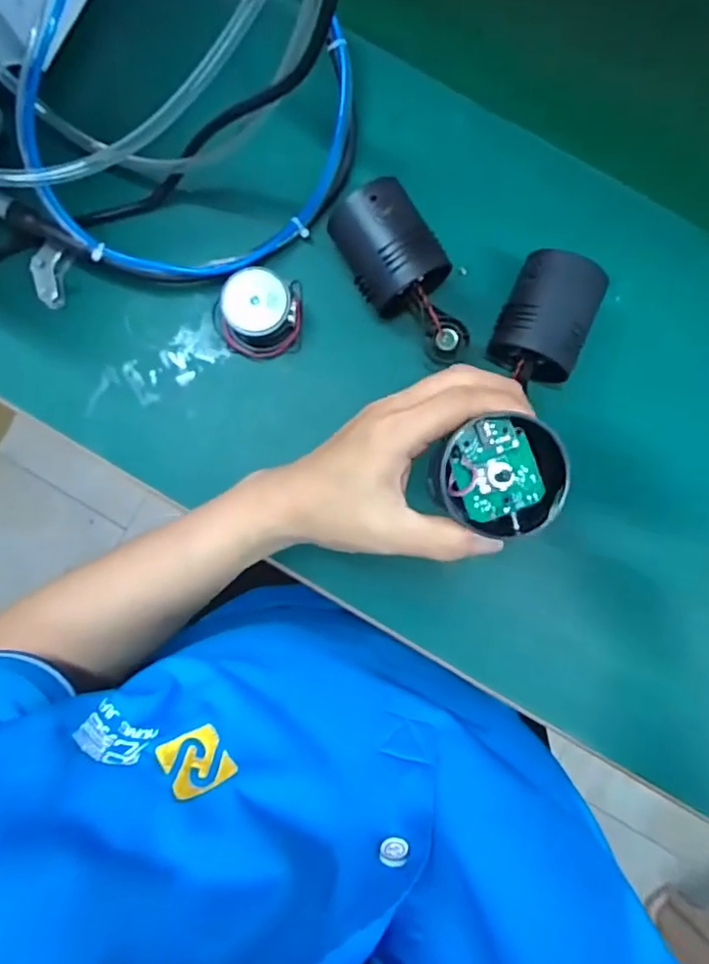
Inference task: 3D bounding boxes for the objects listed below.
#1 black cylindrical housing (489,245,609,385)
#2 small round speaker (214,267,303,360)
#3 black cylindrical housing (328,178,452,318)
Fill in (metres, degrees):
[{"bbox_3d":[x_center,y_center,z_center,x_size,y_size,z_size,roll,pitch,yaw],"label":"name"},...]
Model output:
[{"bbox_3d":[0.122,-0.104,0.404,0.055,0.049,0.078,22,86,2],"label":"black cylindrical housing"},{"bbox_3d":[-0.064,-0.111,0.404,0.056,0.035,0.049,2,85,0],"label":"small round speaker"},{"bbox_3d":[0.020,-0.147,0.395,0.054,0.059,0.066,-30,86,-2],"label":"black cylindrical housing"}]

